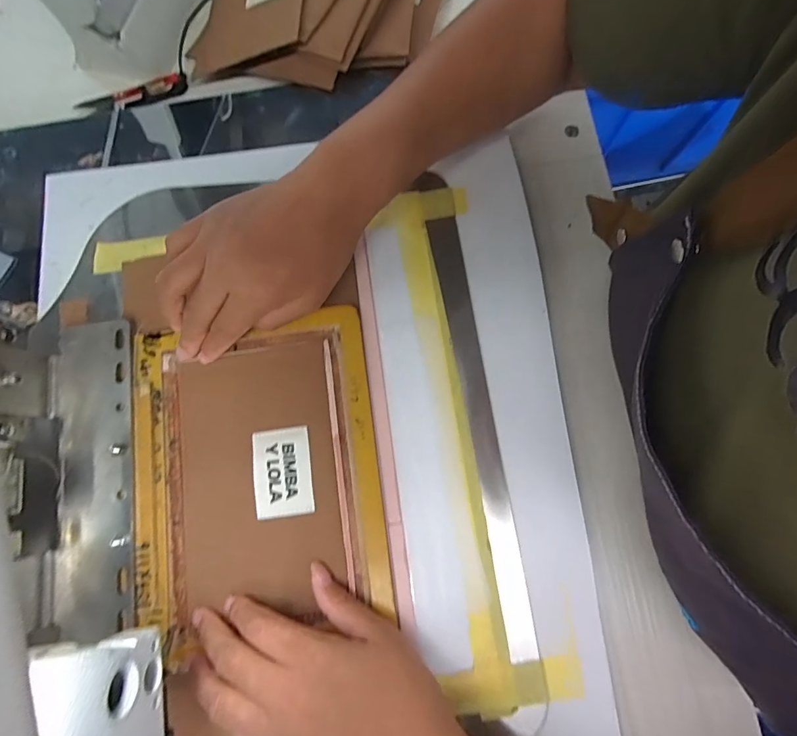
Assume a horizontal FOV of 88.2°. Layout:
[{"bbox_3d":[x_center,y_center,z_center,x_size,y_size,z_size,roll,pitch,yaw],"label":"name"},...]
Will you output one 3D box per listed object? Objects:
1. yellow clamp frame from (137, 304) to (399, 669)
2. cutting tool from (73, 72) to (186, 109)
[{"bbox_3d":[-0.097,0.070,0.286,0.165,0.013,0.219,-8,78,-2],"label":"yellow clamp frame"},{"bbox_3d":[-0.246,-0.251,0.379,0.103,0.014,0.018,-13,80,0],"label":"cutting tool"}]

